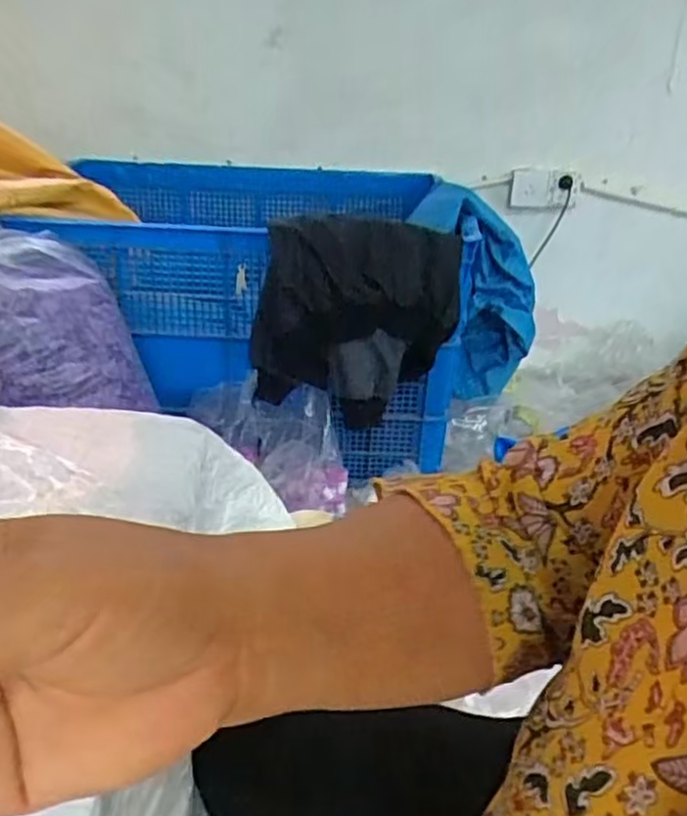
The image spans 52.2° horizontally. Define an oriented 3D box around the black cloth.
[{"bbox_3d":[0.055,-0.146,1.303,0.422,0.390,0.116,-4,39,-22],"label":"black cloth"}]

